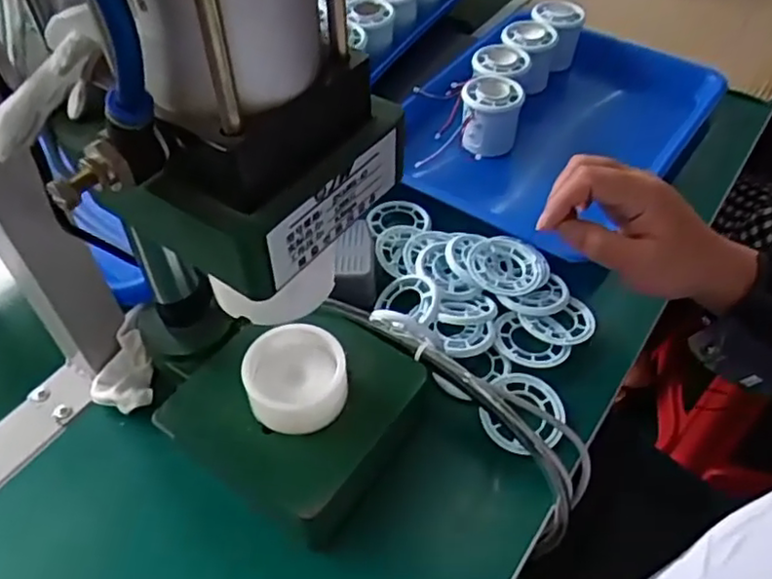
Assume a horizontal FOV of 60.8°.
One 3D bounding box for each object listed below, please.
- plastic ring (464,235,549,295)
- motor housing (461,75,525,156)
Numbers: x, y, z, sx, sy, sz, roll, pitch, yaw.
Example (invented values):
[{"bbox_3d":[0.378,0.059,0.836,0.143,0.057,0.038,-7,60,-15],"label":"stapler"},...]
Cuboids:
[{"bbox_3d":[0.092,-0.018,0.506,0.058,0.011,0.054,3,56,-4],"label":"plastic ring"},{"bbox_3d":[0.096,-0.162,0.609,0.051,0.049,0.056,8,50,4],"label":"motor housing"}]

